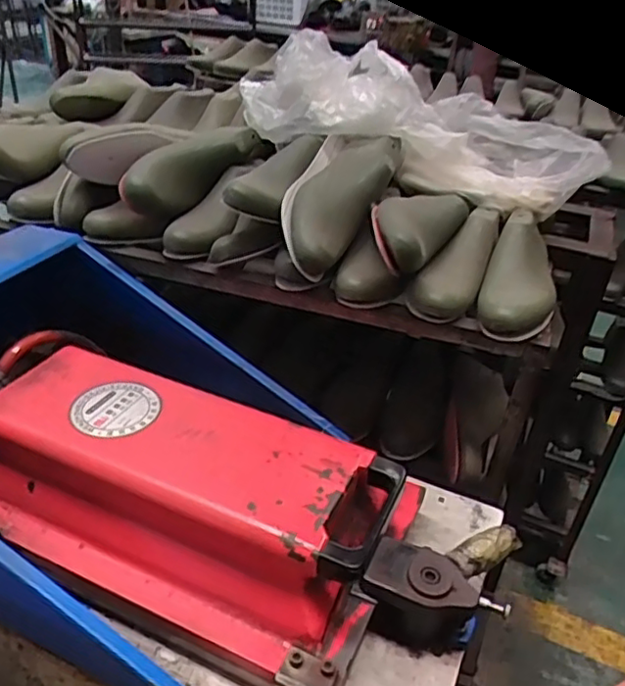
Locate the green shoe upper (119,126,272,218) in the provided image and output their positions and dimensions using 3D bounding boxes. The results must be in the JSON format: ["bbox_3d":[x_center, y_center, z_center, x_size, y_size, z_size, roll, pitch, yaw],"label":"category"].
[{"bbox_3d":[-0.166,-0.271,0.961,0.080,0.081,0.295,23,37,24],"label":"green shoe upper"}]

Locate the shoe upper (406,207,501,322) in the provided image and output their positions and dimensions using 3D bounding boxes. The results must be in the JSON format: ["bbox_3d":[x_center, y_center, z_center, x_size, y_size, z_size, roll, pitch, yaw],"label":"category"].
[{"bbox_3d":[0.197,-0.115,0.851,0.079,0.072,0.238,18,35,17],"label":"shoe upper"}]

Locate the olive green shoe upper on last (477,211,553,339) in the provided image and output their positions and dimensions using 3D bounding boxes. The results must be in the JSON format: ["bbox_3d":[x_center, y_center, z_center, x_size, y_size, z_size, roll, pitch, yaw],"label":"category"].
[{"bbox_3d":[0.278,-0.094,0.836,0.090,0.072,0.263,16,35,14],"label":"olive green shoe upper on last"}]

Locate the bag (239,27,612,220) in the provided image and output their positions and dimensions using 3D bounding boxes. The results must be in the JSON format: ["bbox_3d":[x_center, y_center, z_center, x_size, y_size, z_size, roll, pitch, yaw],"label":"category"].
[{"bbox_3d":[0.164,-0.331,0.955,0.526,0.171,0.221,2,34,-6],"label":"bag"}]

